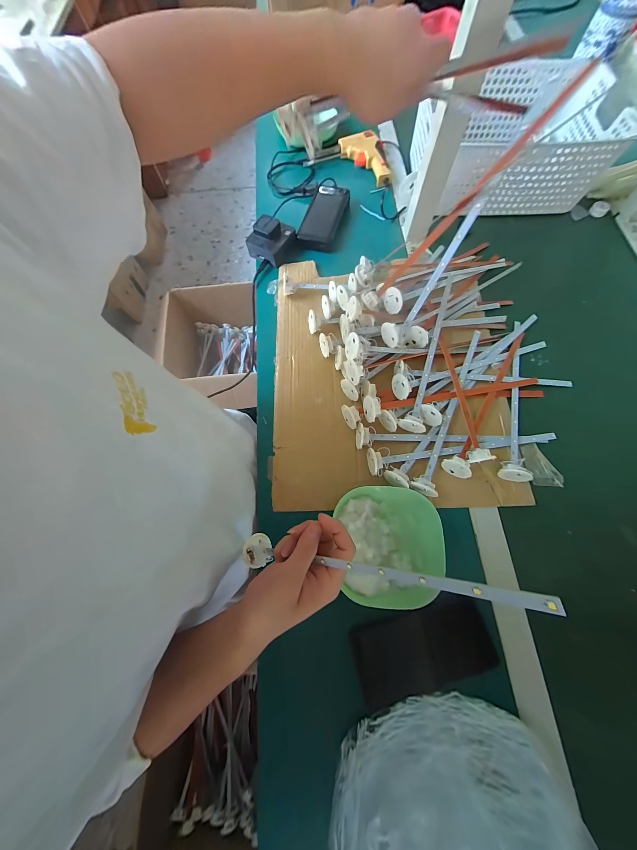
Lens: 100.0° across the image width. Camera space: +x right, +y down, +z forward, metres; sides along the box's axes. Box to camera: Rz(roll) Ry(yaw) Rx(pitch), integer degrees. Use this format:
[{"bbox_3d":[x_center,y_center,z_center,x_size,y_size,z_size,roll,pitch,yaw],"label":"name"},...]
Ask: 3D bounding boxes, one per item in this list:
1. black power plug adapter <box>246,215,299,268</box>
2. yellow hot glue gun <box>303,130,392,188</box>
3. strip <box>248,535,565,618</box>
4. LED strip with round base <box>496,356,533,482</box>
[{"bbox_3d":[-0.090,-0.355,0.515,0.081,0.040,0.072,23,73,9],"label":"black power plug adapter"},{"bbox_3d":[0.086,-0.602,0.599,0.195,0.031,0.110,28,74,10],"label":"yellow hot glue gun"},{"bbox_3d":[0.018,0.122,0.233,0.026,0.294,0.032,16,66,-40],"label":"strip"},{"bbox_3d":[0.300,-0.023,0.404,0.036,0.034,0.211,15,72,6],"label":"LED strip with round base"}]

